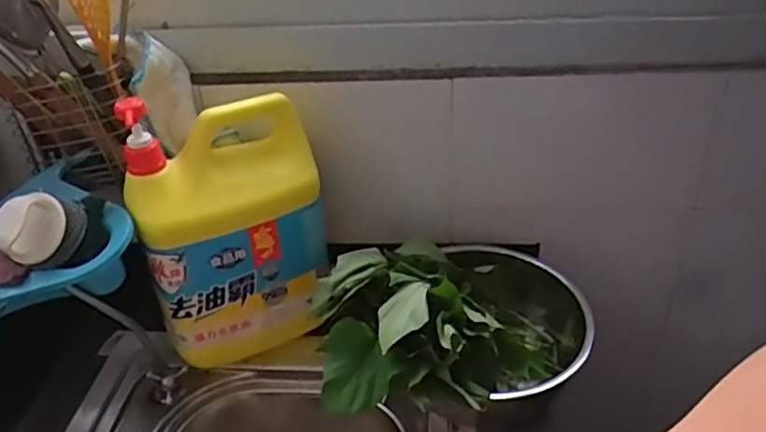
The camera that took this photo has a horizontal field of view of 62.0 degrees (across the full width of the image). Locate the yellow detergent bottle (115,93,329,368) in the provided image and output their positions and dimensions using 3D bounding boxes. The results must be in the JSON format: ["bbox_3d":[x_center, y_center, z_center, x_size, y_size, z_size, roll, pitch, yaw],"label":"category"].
[{"bbox_3d":[-0.167,0.020,0.733,0.198,0.284,0.104,-12,35,-13],"label":"yellow detergent bottle"}]

